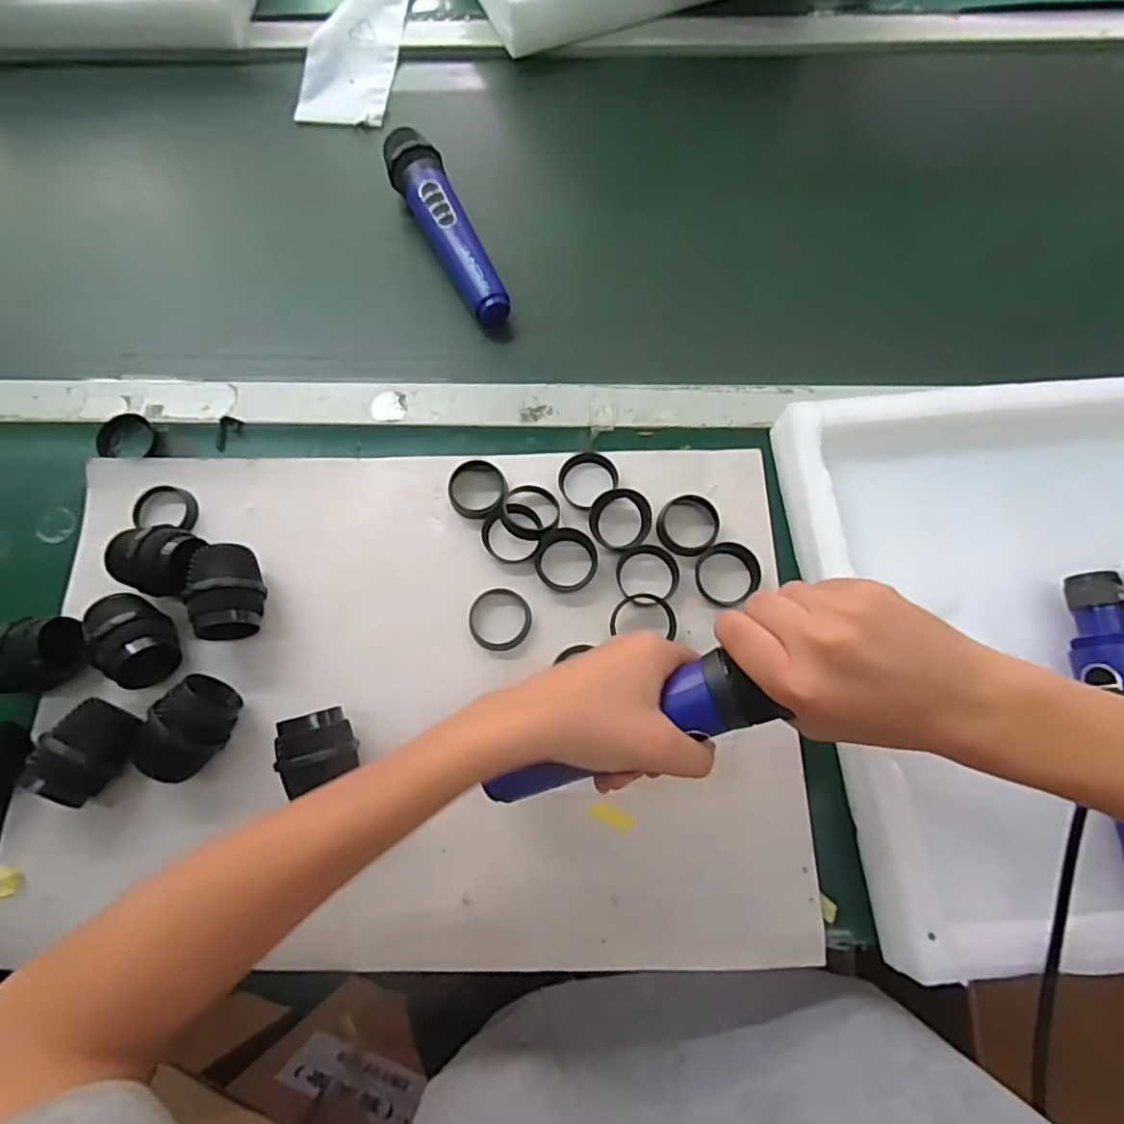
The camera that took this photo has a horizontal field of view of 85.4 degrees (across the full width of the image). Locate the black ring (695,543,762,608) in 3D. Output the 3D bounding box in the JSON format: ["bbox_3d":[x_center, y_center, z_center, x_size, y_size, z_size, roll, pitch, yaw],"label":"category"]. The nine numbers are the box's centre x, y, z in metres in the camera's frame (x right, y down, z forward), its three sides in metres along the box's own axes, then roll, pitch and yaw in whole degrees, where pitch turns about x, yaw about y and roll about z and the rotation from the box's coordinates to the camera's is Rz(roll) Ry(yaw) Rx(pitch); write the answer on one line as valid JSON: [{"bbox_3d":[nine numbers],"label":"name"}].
[{"bbox_3d":[0.114,0.007,0.422,0.043,0.009,0.041,0,71,0],"label":"black ring"}]

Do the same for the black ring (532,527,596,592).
[{"bbox_3d":[0.003,-0.003,0.429,0.043,0.013,0.044,0,71,0],"label":"black ring"}]

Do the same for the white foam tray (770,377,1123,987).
[{"bbox_3d":[0.303,0.050,0.389,0.274,0.056,0.348,-2,71,-1],"label":"white foam tray"}]

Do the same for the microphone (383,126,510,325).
[{"bbox_3d":[-0.102,-0.287,0.528,0.044,0.053,0.199,-23,73,-8],"label":"microphone"}]

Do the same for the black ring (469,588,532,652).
[{"bbox_3d":[-0.042,0.040,0.425,0.043,0.007,0.044,0,71,0],"label":"black ring"}]

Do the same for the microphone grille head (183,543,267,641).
[{"bbox_3d":[-0.224,0.020,0.412,0.040,0.045,0.062,-11,71,-4],"label":"microphone grille head"}]

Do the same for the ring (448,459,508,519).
[{"bbox_3d":[-0.061,-0.054,0.446,0.041,0.012,0.042,0,71,0],"label":"ring"}]

